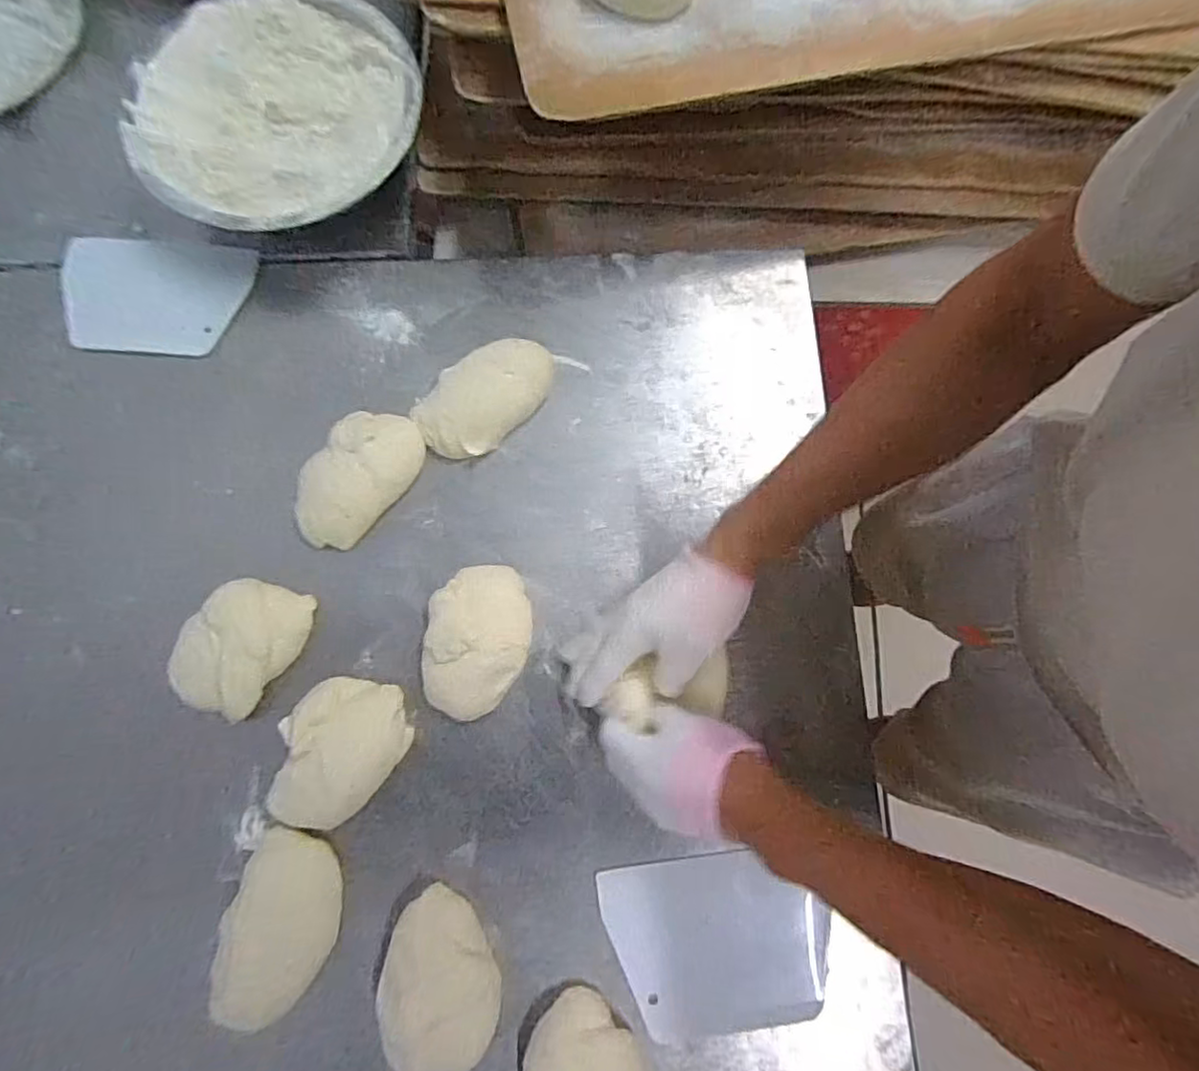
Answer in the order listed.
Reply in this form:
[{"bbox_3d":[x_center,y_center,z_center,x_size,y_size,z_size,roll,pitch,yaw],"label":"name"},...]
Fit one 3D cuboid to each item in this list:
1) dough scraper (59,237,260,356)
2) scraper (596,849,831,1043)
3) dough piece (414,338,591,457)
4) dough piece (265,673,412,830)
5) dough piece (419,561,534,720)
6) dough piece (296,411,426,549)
[{"bbox_3d":[-0.450,-0.243,0.618,0.191,0.006,0.127,3,75,1],"label":"dough scraper"},{"bbox_3d":[0.094,0.323,0.489,0.172,0.006,0.124,-6,77,-2],"label":"scraper"},{"bbox_3d":[-0.097,-0.137,0.573,0.155,0.032,0.077,-40,80,-9],"label":"dough piece"},{"bbox_3d":[-0.216,0.176,0.501,0.093,0.035,0.129,33,79,7],"label":"dough piece"},{"bbox_3d":[-0.103,0.088,0.523,0.084,0.041,0.127,6,77,1],"label":"dough piece"},{"bbox_3d":[-0.221,-0.053,0.557,0.082,0.039,0.139,39,80,8],"label":"dough piece"}]

